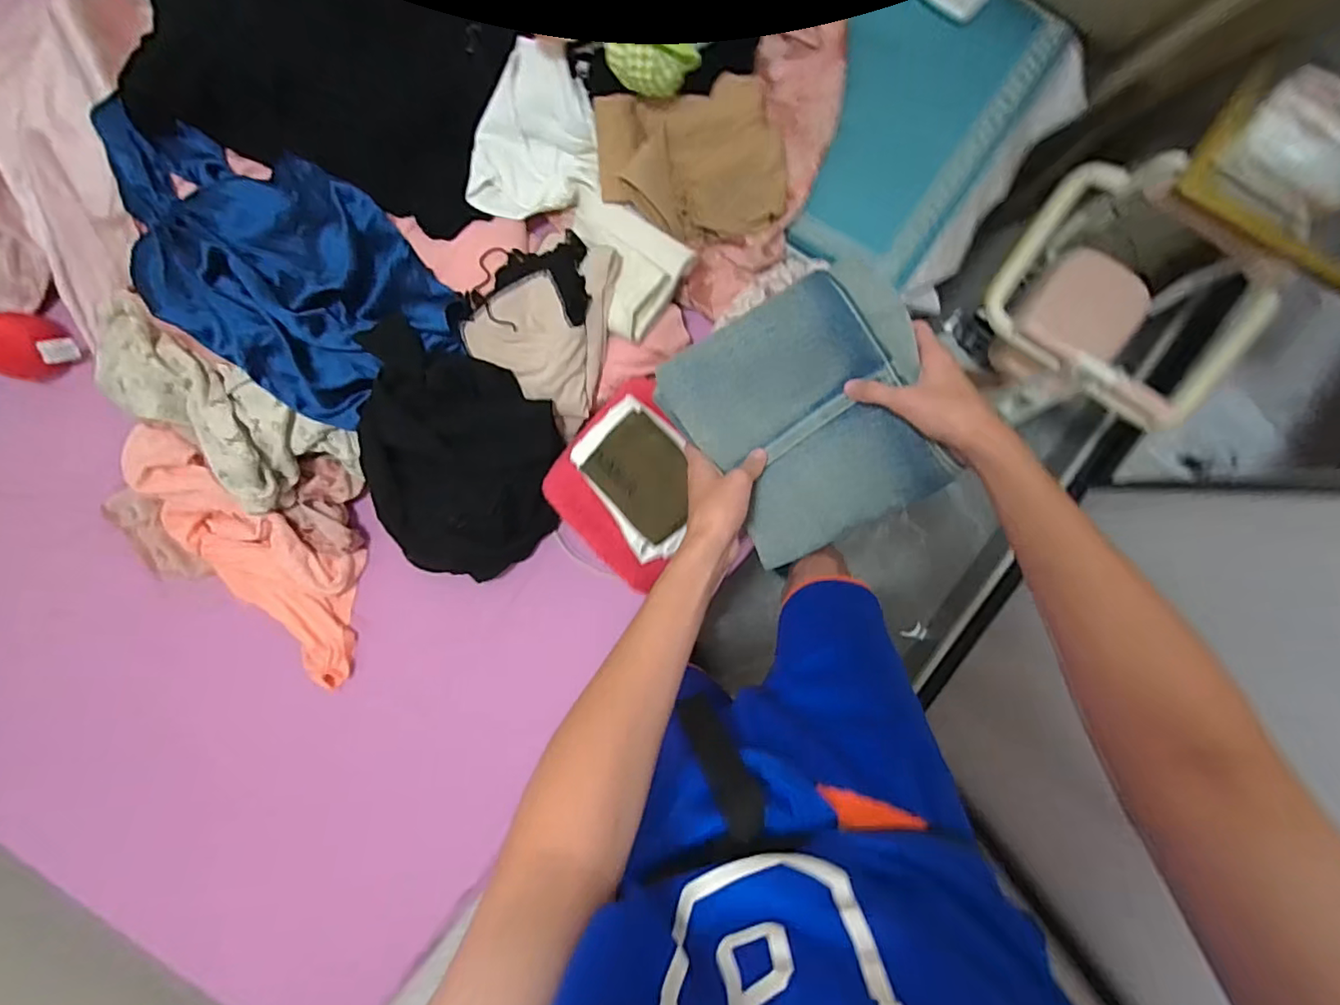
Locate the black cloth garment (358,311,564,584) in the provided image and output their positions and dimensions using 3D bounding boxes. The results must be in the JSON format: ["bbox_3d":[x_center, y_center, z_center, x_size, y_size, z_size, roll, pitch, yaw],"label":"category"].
[{"bbox_3d":[-0.291,-0.053,0.824,0.252,0.035,0.337,4,110,-12],"label":"black cloth garment"}]

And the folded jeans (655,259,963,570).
[{"bbox_3d":[0.124,-0.074,0.509,0.199,0.041,0.210,-29,91,3],"label":"folded jeans"}]

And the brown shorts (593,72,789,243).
[{"bbox_3d":[0.031,-0.457,0.796,0.247,0.048,0.181,-5,113,2],"label":"brown shorts"}]

